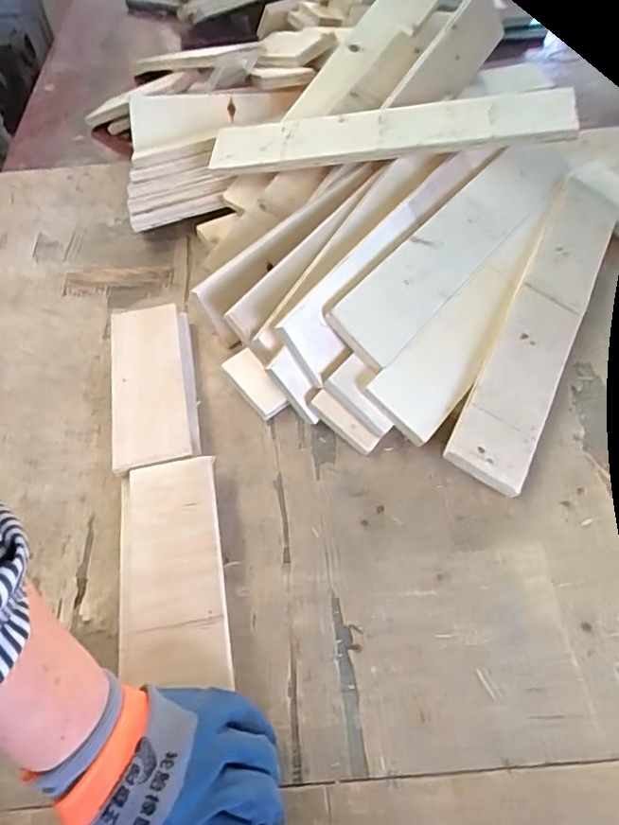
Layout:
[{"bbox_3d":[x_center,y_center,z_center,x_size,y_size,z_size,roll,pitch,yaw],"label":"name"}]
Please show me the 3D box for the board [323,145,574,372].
[{"bbox_3d":[0.154,-0.182,0.581,0.074,0.013,0.362,46,65,-3],"label":"board"}]

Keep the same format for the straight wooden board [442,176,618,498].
[{"bbox_3d":[0.229,-0.096,0.561,0.069,0.011,0.375,29,65,3],"label":"straight wooden board"}]

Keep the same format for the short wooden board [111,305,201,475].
[{"bbox_3d":[-0.151,-0.027,0.567,0.077,0.027,0.192,-12,58,0],"label":"short wooden board"}]

